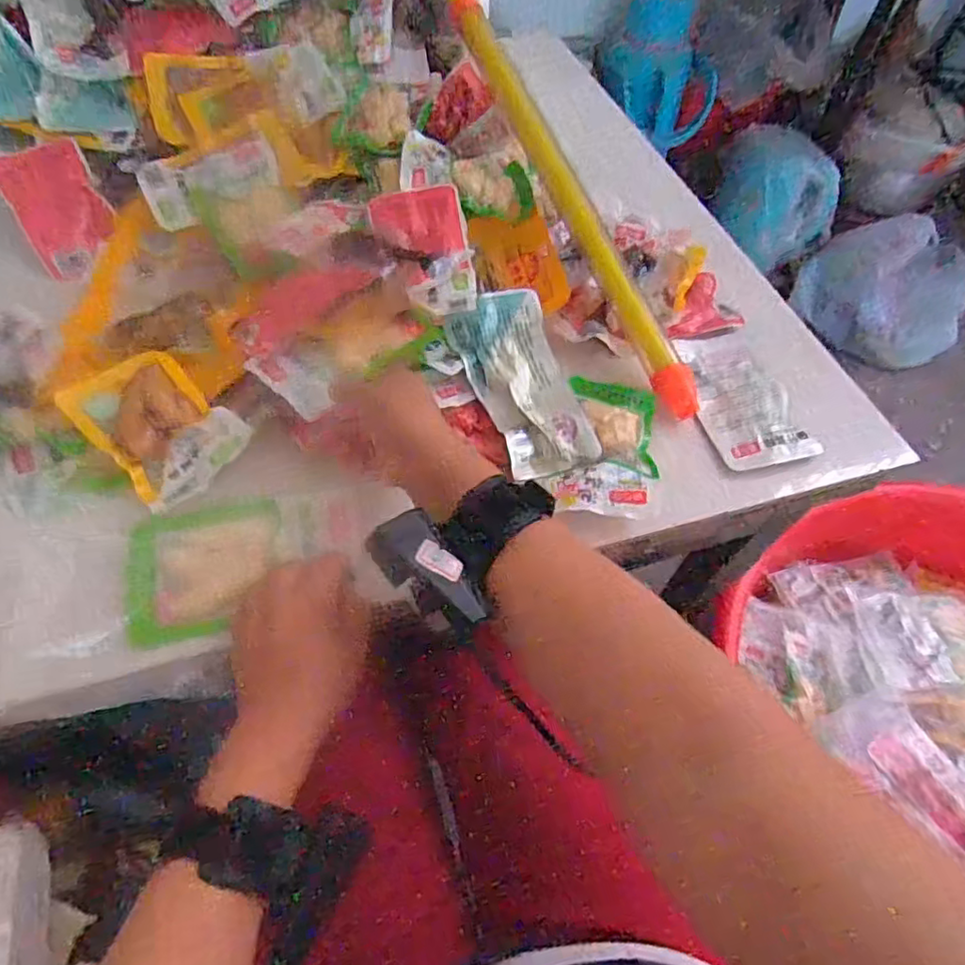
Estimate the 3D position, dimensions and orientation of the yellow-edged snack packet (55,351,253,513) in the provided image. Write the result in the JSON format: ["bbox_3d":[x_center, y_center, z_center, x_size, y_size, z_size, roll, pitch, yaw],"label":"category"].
[{"bbox_3d":[-0.229,-0.045,0.444,0.122,0.008,0.078,38,62,19],"label":"yellow-edged snack packet"}]

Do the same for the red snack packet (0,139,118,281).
[{"bbox_3d":[-0.381,-0.249,0.577,0.073,0.013,0.143,-29,83,-21],"label":"red snack packet"}]

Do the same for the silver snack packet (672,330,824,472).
[{"bbox_3d":[0.212,-0.075,0.529,0.076,0.020,0.139,-12,59,-12],"label":"silver snack packet"}]

